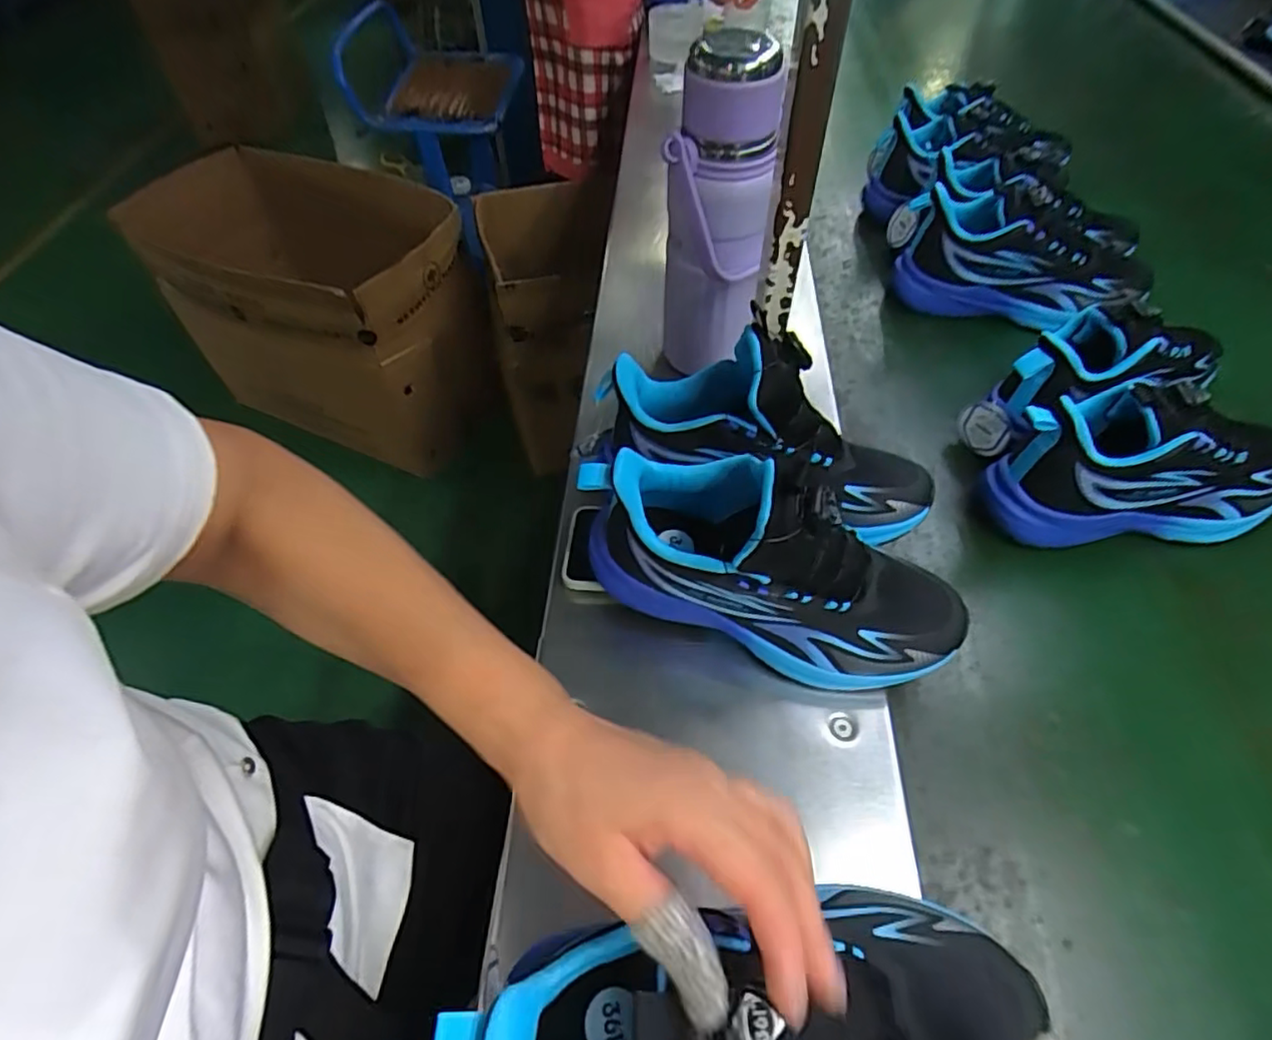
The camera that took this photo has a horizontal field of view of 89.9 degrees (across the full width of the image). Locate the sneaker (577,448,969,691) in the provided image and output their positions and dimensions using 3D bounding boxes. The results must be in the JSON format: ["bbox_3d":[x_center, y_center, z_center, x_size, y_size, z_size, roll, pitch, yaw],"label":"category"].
[{"bbox_3d":[0.087,0.024,0.394,0.233,0.144,0.077,15,56,12],"label":"sneaker"}]

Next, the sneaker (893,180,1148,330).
[{"bbox_3d":[0.400,-0.272,0.675,0.262,0.107,0.097,19,57,14],"label":"sneaker"}]

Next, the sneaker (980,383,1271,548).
[{"bbox_3d":[0.399,-0.045,0.494,0.237,0.127,0.085,-1,52,0],"label":"sneaker"}]

